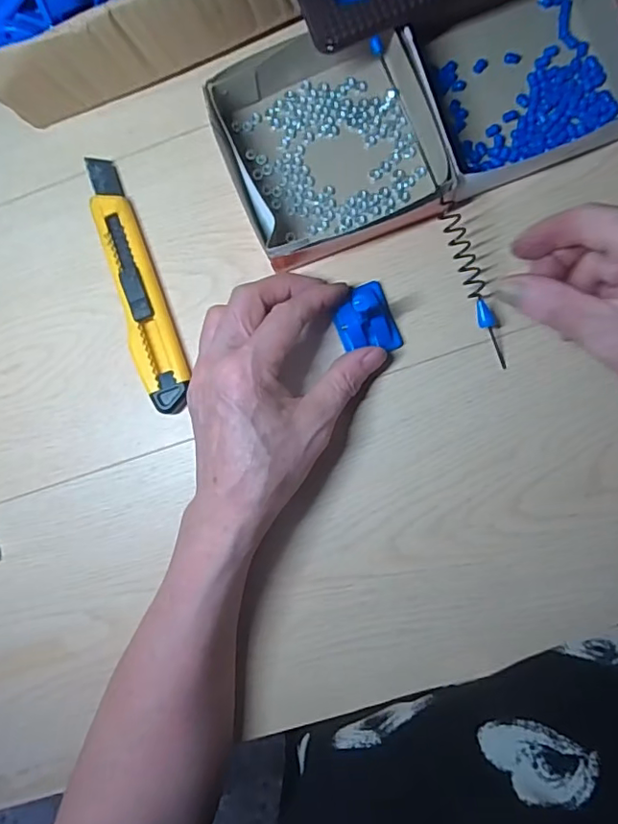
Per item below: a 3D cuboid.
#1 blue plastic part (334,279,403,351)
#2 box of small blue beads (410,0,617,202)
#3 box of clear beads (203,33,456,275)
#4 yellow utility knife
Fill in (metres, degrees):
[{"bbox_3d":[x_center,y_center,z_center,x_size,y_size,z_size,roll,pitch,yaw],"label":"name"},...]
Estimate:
[{"bbox_3d":[0.035,-0.056,0.338,0.036,0.017,0.044,-21,87,6],"label":"blue plastic part"},{"bbox_3d":[0.132,-0.200,0.328,0.125,0.032,0.112,-20,87,6],"label":"box of small blue beads"},{"bbox_3d":[0.016,-0.166,0.334,0.125,0.034,0.129,-20,87,6],"label":"box of clear beads"},{"bbox_3d":[-0.114,-0.085,0.356,0.028,0.013,0.173,-20,87,6],"label":"yellow utility knife"}]

